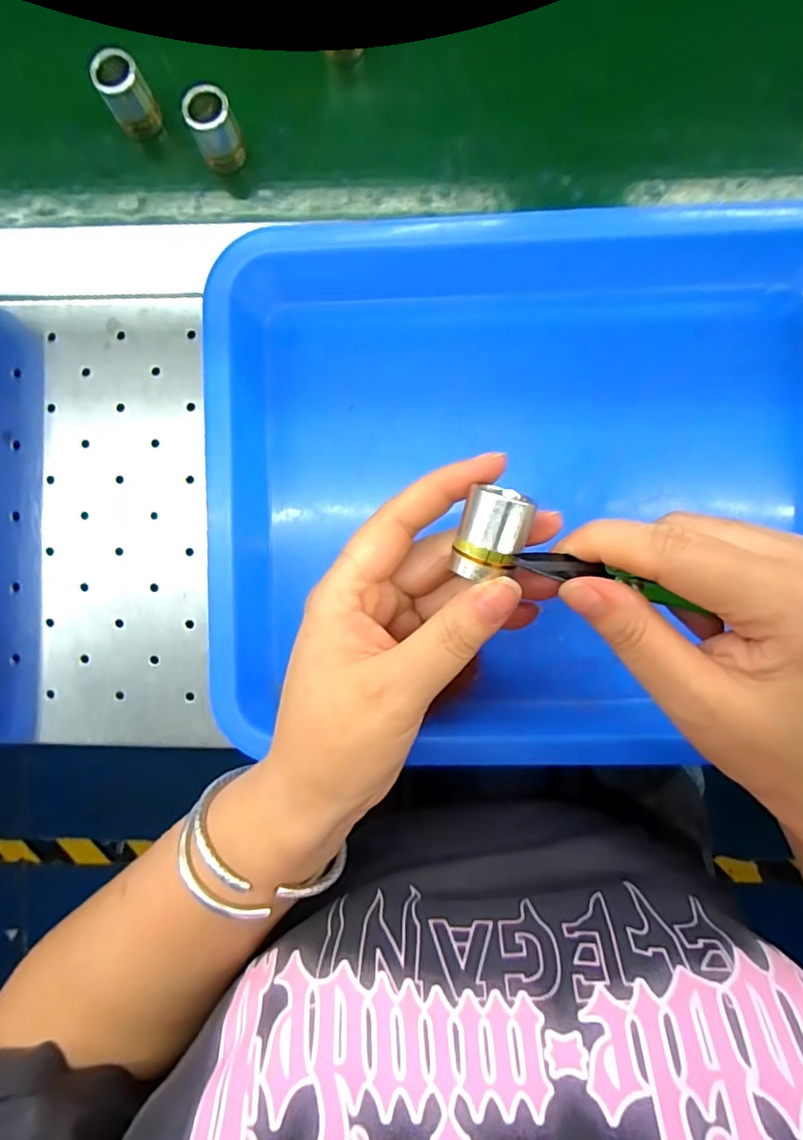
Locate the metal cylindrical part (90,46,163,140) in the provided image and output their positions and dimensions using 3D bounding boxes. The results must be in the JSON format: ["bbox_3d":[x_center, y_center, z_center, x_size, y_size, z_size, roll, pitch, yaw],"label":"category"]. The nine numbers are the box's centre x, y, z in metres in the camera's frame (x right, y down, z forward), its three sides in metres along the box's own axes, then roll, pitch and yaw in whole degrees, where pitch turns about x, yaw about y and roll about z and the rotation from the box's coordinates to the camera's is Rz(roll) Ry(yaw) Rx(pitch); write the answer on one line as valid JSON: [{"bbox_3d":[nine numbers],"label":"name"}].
[{"bbox_3d":[-0.146,-0.254,0.291,0.023,0.038,0.019,-27,88,2],"label":"metal cylindrical part"}]

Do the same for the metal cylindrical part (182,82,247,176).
[{"bbox_3d":[-0.097,-0.232,0.284,0.022,0.035,0.019,-19,88,2],"label":"metal cylindrical part"}]

